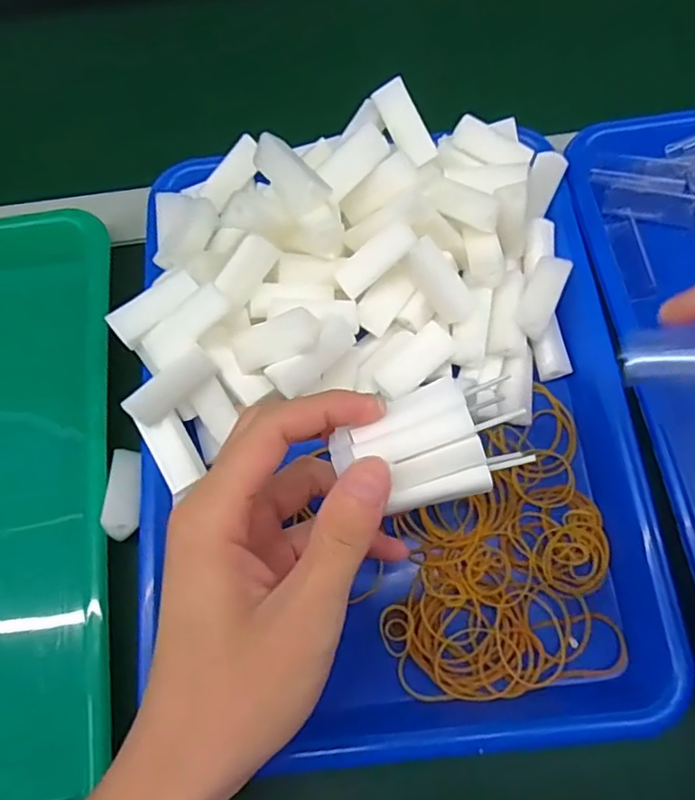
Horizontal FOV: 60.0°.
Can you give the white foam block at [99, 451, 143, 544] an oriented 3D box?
[{"bbox_3d":[-0.114,0.046,0.307,0.013,0.015,0.049,-7,57,0],"label":"white foam block"}]

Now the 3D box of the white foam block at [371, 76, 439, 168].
[{"bbox_3d":[0.032,-0.149,0.325,0.016,0.010,0.045,-35,102,-10],"label":"white foam block"}]

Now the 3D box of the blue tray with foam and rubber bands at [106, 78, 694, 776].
[{"bbox_3d":[0.017,0.001,0.300,0.252,0.074,0.321,-5,70,0],"label":"blue tray with foam and rubber bands"}]

